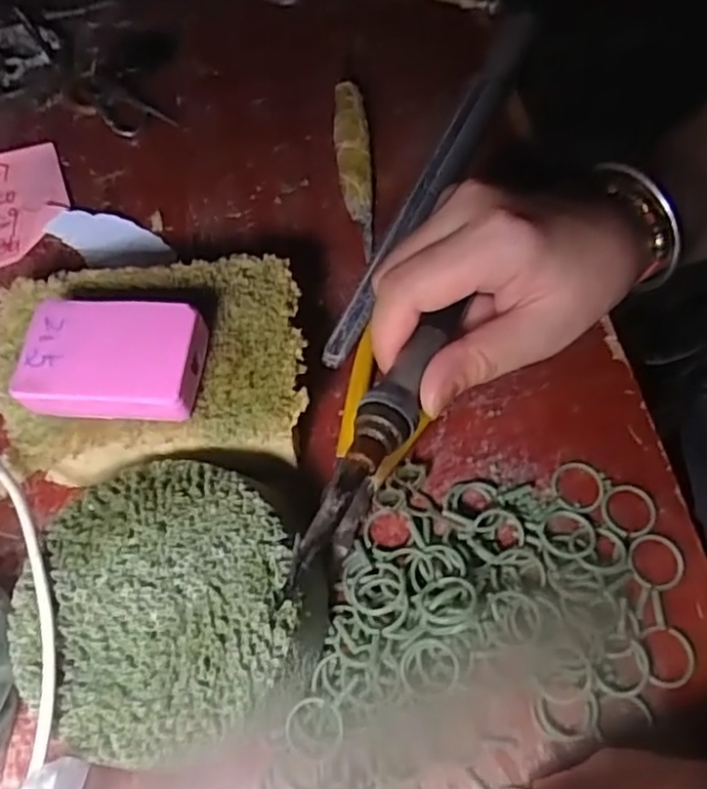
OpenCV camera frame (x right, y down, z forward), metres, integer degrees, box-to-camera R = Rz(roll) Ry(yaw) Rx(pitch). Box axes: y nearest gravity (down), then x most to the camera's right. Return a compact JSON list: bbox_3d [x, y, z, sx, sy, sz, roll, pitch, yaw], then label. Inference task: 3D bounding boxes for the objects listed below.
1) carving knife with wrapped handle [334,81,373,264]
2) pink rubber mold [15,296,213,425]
[{"bbox_3d":[0.000,-0.126,0.369,0.018,0.011,0.115,-5,64,1],"label":"carving knife with wrapped handle"},{"bbox_3d":[-0.095,-0.011,0.267,0.068,0.024,0.047,3,64,3],"label":"pink rubber mold"}]

